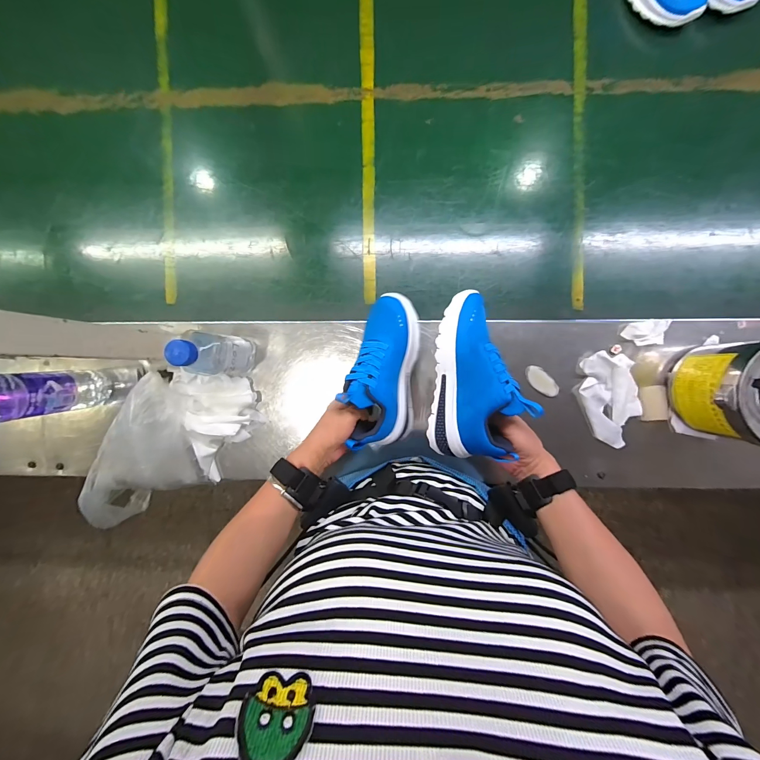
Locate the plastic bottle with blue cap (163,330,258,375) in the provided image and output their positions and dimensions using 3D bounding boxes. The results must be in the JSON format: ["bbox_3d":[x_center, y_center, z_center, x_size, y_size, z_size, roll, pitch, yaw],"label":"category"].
[{"bbox_3d":[-0.236,-0.039,0.473,0.058,0.163,0.060,0,93,4],"label":"plastic bottle with blue cap"}]

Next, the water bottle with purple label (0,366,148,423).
[{"bbox_3d":[-0.471,0.017,0.476,0.060,0.281,0.068,1,93,2],"label":"water bottle with purple label"}]

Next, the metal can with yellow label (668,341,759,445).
[{"bbox_3d":[0.515,0.017,0.474,0.144,0.131,0.134,0,93,4],"label":"metal can with yellow label"}]

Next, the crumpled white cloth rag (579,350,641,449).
[{"bbox_3d":[0.365,0.032,0.517,0.079,0.016,0.148,-12,92,4],"label":"crumpled white cloth rag"}]

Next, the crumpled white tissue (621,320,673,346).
[{"bbox_3d":[0.414,-0.073,0.517,0.062,0.018,0.038,-5,93,4],"label":"crumpled white tissue"}]

